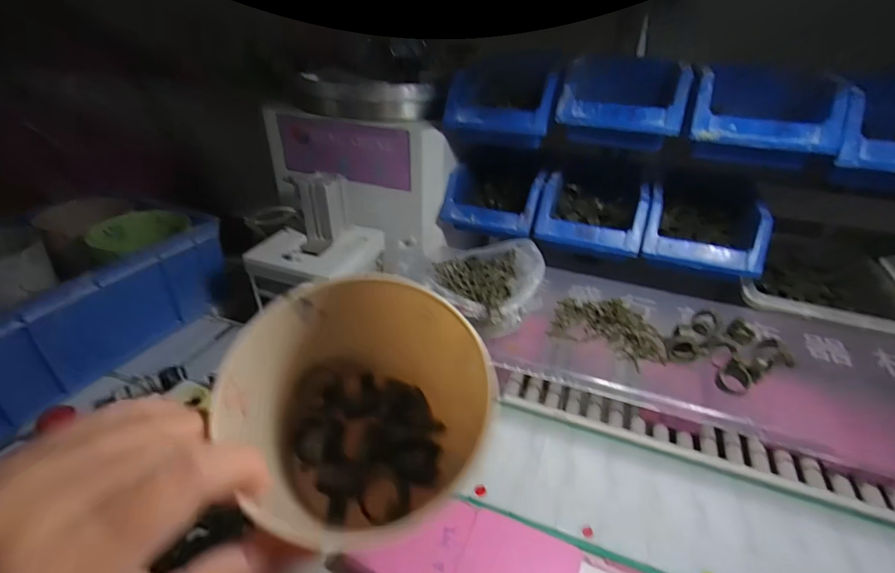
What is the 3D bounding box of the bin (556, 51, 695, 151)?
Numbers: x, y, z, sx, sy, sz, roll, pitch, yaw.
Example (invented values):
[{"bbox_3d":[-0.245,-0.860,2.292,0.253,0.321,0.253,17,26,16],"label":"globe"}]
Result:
[{"bbox_3d":[0.204,-0.220,0.515,0.130,0.070,0.181,13,36,16],"label":"bin"}]

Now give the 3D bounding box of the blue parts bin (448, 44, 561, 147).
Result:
[{"bbox_3d":[0.073,-0.237,0.547,0.127,0.076,0.142,10,35,13],"label":"blue parts bin"}]

